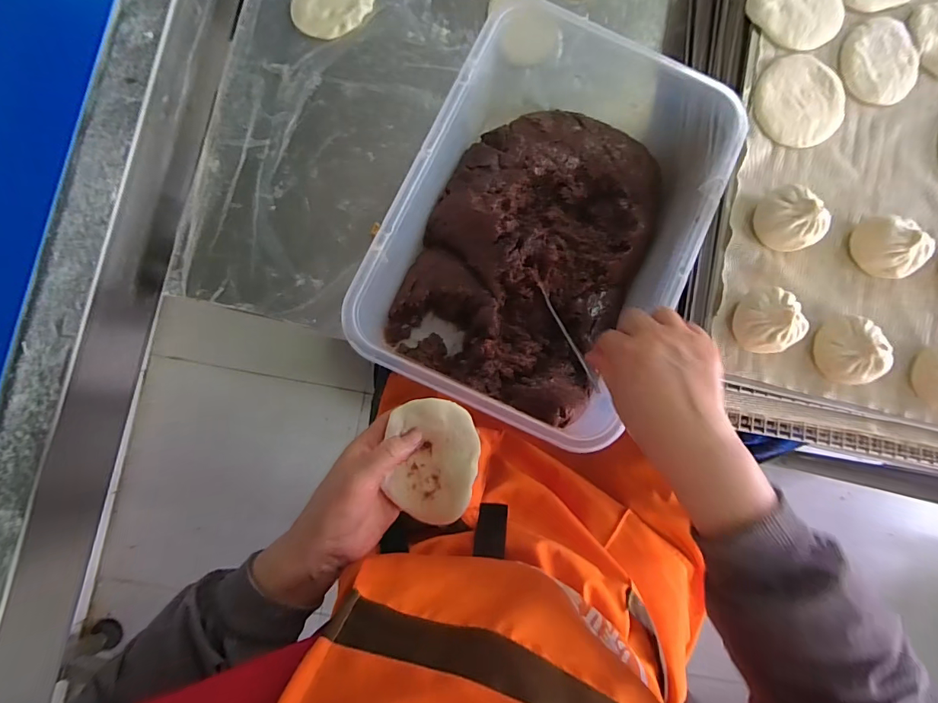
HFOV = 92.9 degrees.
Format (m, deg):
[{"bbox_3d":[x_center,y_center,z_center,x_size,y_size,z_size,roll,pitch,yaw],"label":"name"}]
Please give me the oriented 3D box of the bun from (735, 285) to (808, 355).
[{"bbox_3d":[0.274,-0.028,0.404,0.053,0.040,0.058,0,85,-3],"label":"bun"}]

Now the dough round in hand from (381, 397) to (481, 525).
[{"bbox_3d":[-0.029,0.090,0.362,0.072,0.018,0.100,10,96,17],"label":"dough round in hand"}]

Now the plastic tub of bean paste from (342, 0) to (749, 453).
[{"bbox_3d":[0.086,-0.145,0.477,0.268,0.132,0.424,25,85,0],"label":"plastic tub of bean paste"}]

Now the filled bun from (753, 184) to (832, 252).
[{"bbox_3d":[0.299,-0.124,0.415,0.055,0.042,0.062,-27,87,-5],"label":"filled bun"}]

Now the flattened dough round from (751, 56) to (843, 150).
[{"bbox_3d":[0.328,-0.247,0.441,0.089,0.004,0.085,0,85,-3],"label":"flattened dough round"}]

